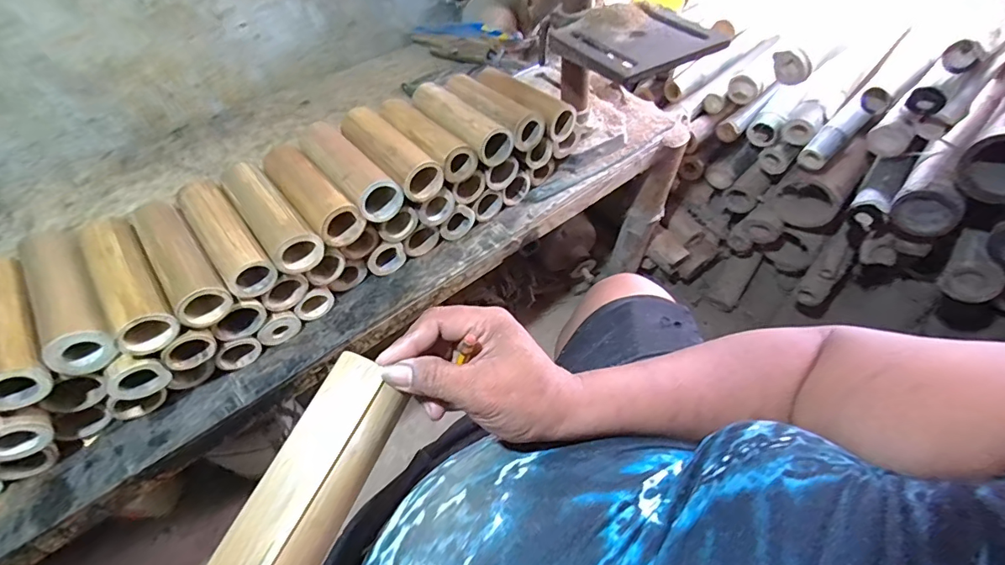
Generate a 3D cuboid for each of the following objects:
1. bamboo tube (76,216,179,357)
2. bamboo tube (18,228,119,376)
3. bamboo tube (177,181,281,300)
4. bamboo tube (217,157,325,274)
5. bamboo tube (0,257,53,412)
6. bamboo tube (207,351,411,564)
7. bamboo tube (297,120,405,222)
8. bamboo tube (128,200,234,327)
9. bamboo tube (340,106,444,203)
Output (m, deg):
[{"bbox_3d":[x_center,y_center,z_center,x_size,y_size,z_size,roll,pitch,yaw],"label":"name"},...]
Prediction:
[{"bbox_3d":[-0.405,-0.003,0.505,0.056,0.049,0.176,-32,58,-21],"label":"bamboo tube"},{"bbox_3d":[-0.456,0.013,0.495,0.059,0.050,0.185,-33,58,-21],"label":"bamboo tube"},{"bbox_3d":[-0.328,-0.055,0.554,0.054,0.049,0.177,-34,59,-22],"label":"bamboo tube"},{"bbox_3d":[-0.286,-0.083,0.571,0.059,0.047,0.177,-34,59,-22],"label":"bamboo tube"},{"bbox_3d":[-0.486,0.040,0.465,0.053,0.047,0.176,-28,57,-18],"label":"bamboo tube"},{"bbox_3d":[-0.111,0.125,0.257,0.043,0.040,0.170,20,62,16],"label":"bamboo tube"},{"bbox_3d":[-0.205,-0.147,0.607,0.061,0.054,0.175,-35,59,-23],"label":"bamboo tube"},{"bbox_3d":[-0.365,-0.027,0.528,0.052,0.046,0.177,-34,59,-22],"label":"bamboo tube"},{"bbox_3d":[-0.155,-0.175,0.626,0.062,0.049,0.177,-33,59,-22],"label":"bamboo tube"}]

